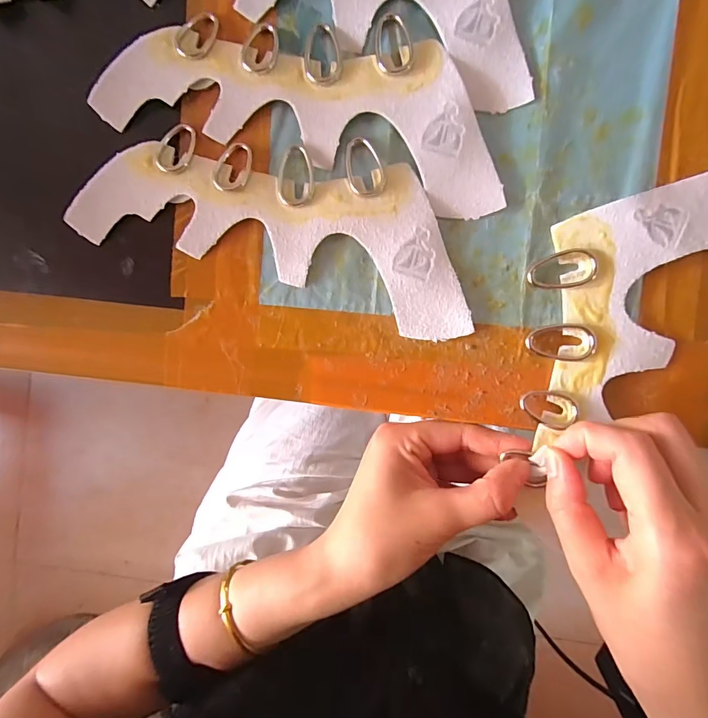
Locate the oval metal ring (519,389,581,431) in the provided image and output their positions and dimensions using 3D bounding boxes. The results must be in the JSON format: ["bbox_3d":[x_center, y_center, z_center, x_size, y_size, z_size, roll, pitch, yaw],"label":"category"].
[{"bbox_3d":[0.102,0.025,0.216,0.029,0.006,0.019,23,95,2],"label":"oval metal ring"}]

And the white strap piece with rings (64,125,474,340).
[{"bbox_3d":[-0.038,-0.077,0.221,0.215,0.007,0.082,15,94,3],"label":"white strap piece with rings"}]

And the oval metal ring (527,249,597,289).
[{"bbox_3d":[0.109,-0.047,0.215,0.034,0.005,0.019,-5,93,4],"label":"oval metal ring"}]

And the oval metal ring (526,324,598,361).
[{"bbox_3d":[0.109,-0.009,0.216,0.035,0.004,0.019,4,94,3],"label":"oval metal ring"}]

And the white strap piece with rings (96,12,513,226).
[{"bbox_3d":[-0.027,-0.135,0.217,0.213,0.007,0.082,10,94,3],"label":"white strap piece with rings"}]

